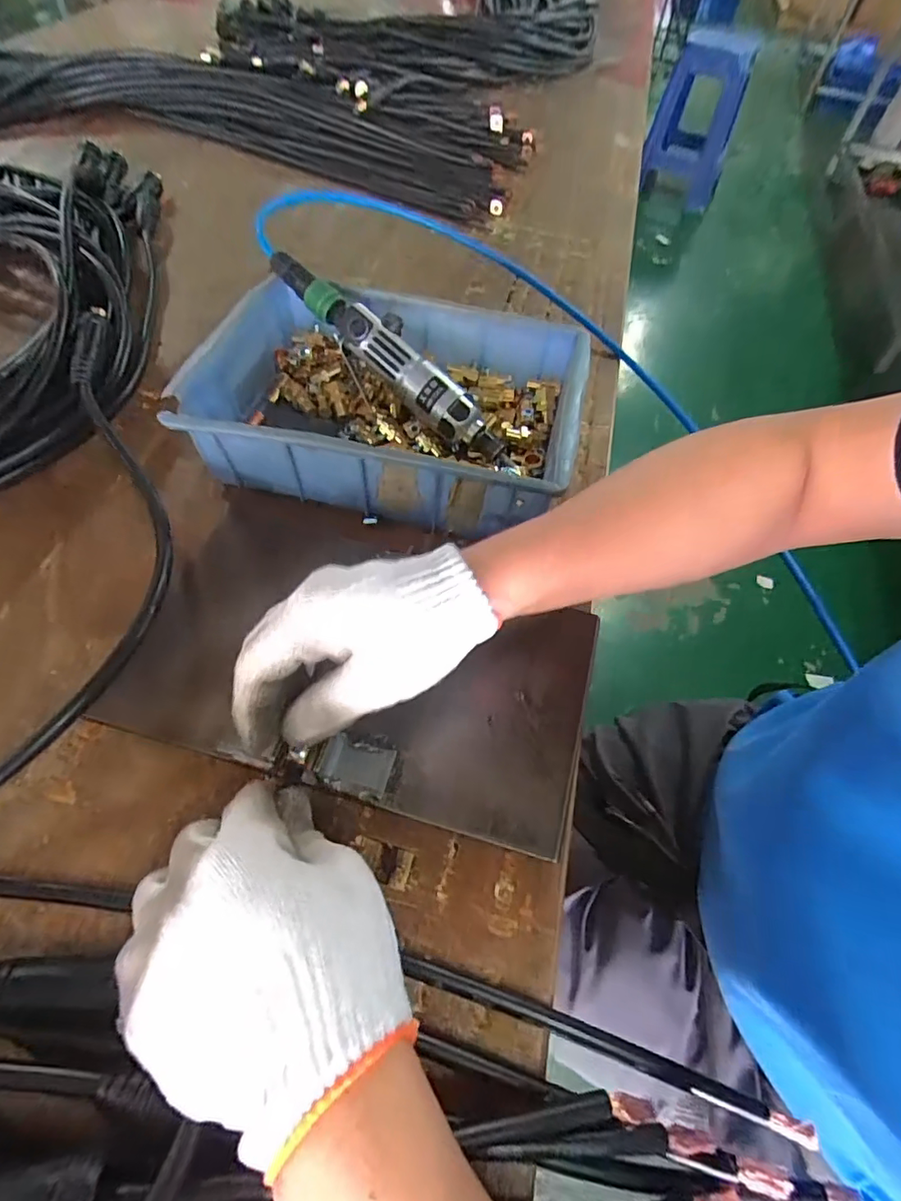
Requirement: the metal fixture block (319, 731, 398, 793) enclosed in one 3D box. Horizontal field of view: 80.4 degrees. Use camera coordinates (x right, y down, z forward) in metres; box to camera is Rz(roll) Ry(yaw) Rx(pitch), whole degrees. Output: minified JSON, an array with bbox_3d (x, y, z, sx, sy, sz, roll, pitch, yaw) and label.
[{"bbox_3d":[-0.055,0.097,0.317,0.039,0.008,0.025,13,57,4],"label":"metal fixture block"}]

